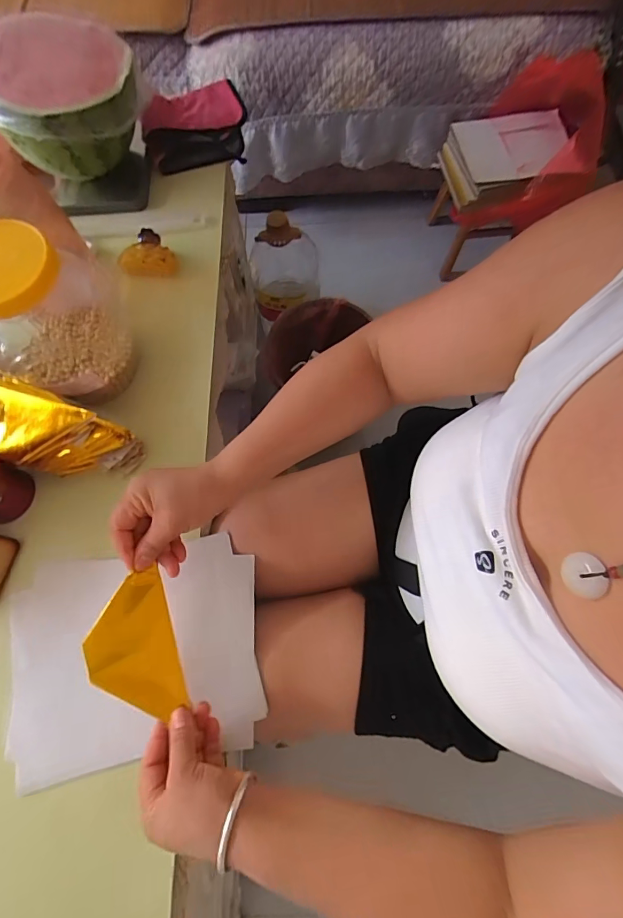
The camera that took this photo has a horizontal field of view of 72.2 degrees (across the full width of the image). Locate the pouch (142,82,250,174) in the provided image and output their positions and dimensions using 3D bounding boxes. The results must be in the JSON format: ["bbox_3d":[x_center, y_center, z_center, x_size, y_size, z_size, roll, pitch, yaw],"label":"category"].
[{"bbox_3d":[-0.184,-0.530,0.680,0.158,0.042,0.145,-9,70,-1],"label":"pouch"}]

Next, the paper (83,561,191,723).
[{"bbox_3d":[-0.165,0.175,0.396,0.074,0.011,0.125,-12,85,-32],"label":"paper"}]

